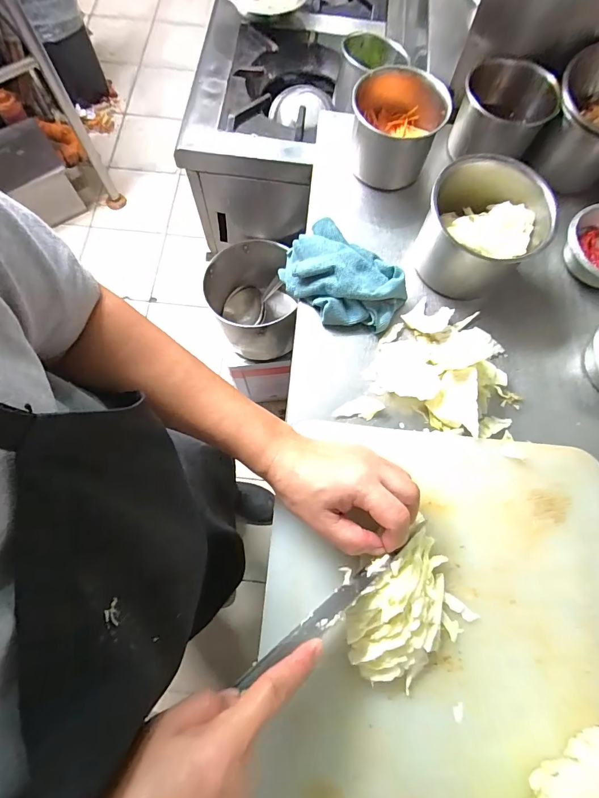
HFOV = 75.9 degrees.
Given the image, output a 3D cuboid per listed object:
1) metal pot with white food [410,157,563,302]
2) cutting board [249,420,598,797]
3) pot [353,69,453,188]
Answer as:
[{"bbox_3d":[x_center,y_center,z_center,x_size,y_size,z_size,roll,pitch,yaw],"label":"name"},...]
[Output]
[{"bbox_3d":[0.214,-0.203,0.455,0.131,0.088,0.125,1,74,-2],"label":"metal pot with white food"},{"bbox_3d":[0.135,0.223,0.352,0.331,0.022,0.386,5,73,-1],"label":"cutting board"},{"bbox_3d":[0.127,-0.357,0.519,0.113,0.105,0.116,1,74,-2],"label":"pot"}]

